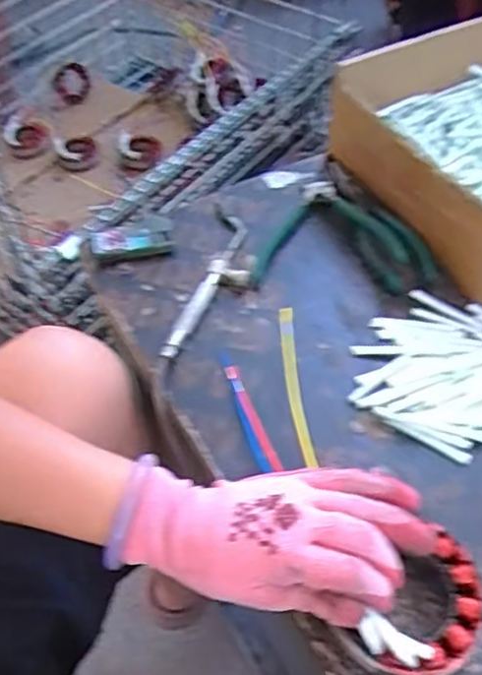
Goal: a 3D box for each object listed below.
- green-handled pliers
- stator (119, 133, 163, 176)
[{"bbox_3d":[0.092,-0.099,0.559,0.143,0.018,0.143,7,53,5],"label":"green-handled pliers"},{"bbox_3d":[-0.218,-0.398,1.402,0.091,0.042,0.119,-6,53,-4],"label":"stator"}]

